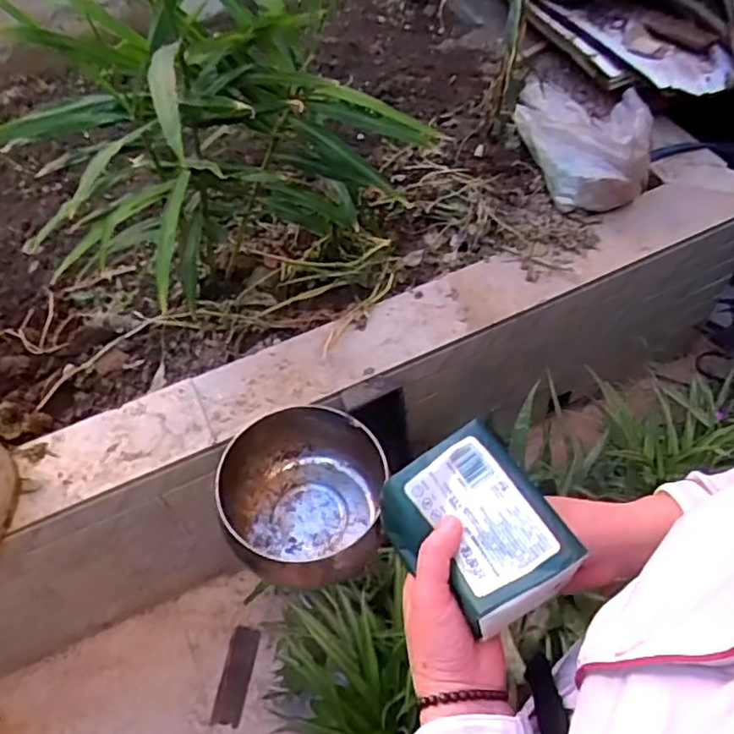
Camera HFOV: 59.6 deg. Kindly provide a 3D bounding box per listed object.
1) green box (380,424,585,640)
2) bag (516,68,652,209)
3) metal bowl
[{"bbox_3d":[0.070,0.112,0.439,0.104,0.055,0.114,-36,62,-2],"label":"green box"},{"bbox_3d":[0.441,-0.466,1.308,0.267,0.119,0.278,7,55,10],"label":"bag"},{"bbox_3d":[-0.057,0.121,0.563,0.137,0.082,0.145,-3,54,4],"label":"metal bowl"}]

